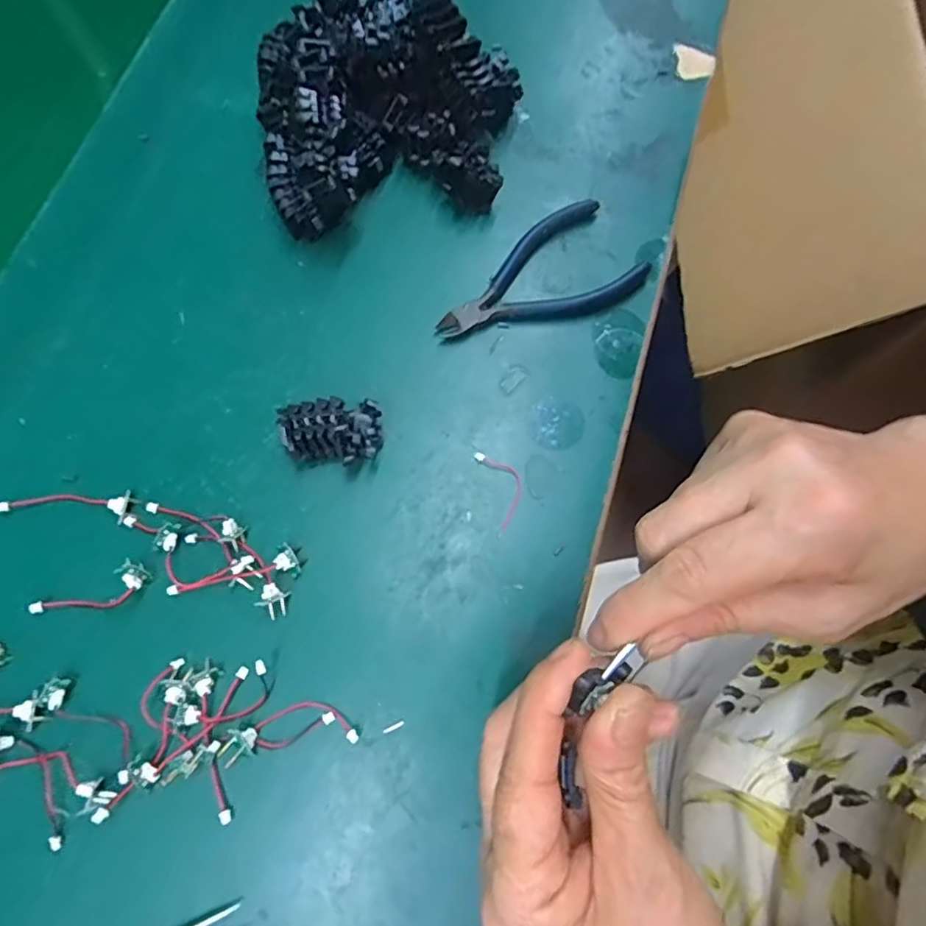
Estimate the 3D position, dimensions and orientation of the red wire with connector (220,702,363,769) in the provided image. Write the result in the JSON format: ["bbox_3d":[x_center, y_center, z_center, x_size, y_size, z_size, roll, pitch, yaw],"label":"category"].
[{"bbox_3d":[-0.076,0.116,0.255,0.057,0.006,0.020,-10,74,-4],"label":"red wire with connector"}]

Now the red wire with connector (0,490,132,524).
[{"bbox_3d":[-0.194,0.020,0.284,0.062,0.006,0.015,2,74,-1],"label":"red wire with connector"}]

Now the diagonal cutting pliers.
[{"bbox_3d":[0.039,-0.100,0.323,0.117,0.010,0.060,-25,76,-8],"label":"diagonal cutting pliers"}]

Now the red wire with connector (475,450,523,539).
[{"bbox_3d":[0.020,0.013,0.291,0.019,0.004,0.043,-13,74,-5],"label":"red wire with connector"}]

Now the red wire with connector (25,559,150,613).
[{"bbox_3d":[-0.172,0.061,0.268,0.052,0.012,0.014,-21,75,-7],"label":"red wire with connector"}]

